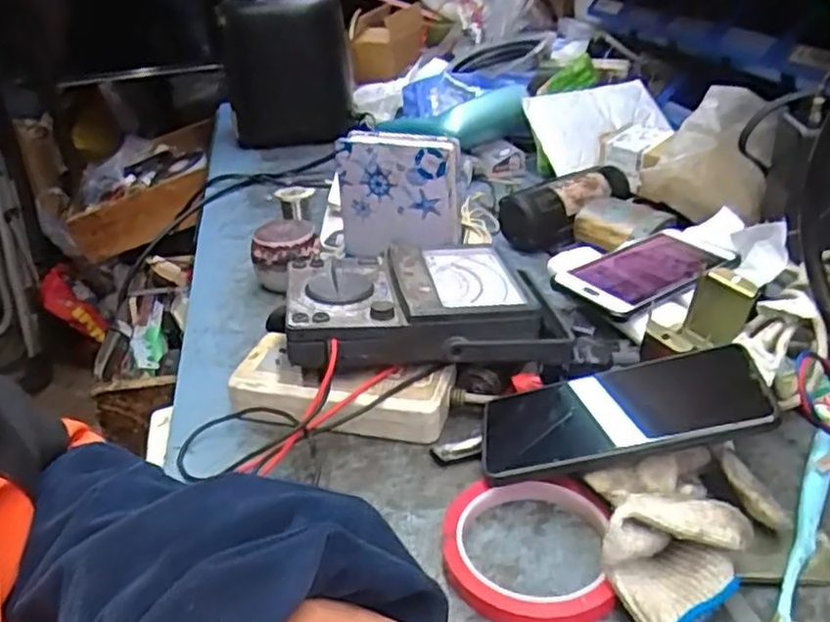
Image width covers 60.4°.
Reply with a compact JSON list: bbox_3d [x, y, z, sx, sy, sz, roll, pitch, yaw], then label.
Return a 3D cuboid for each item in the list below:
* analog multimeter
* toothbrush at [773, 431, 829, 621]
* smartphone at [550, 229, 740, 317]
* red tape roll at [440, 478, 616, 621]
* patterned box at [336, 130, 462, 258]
[{"bbox_3d":[0.002,-0.005,0.510,0.192,0.049,0.118,-6,30,-7],"label":"analog multimeter"},{"bbox_3d":[0.205,0.117,0.373,0.015,0.018,0.169,14,34,29],"label":"toothbrush"},{"bbox_3d":[0.195,-0.036,0.598,0.153,0.016,0.081,-22,34,-27],"label":"smartphone"},{"bbox_3d":[0.057,0.127,0.376,0.088,0.018,0.090,-3,30,2],"label":"red tape roll"},{"bbox_3d":[-0.015,-0.091,0.580,0.107,0.104,0.022,10,32,21],"label":"patterned box"}]

